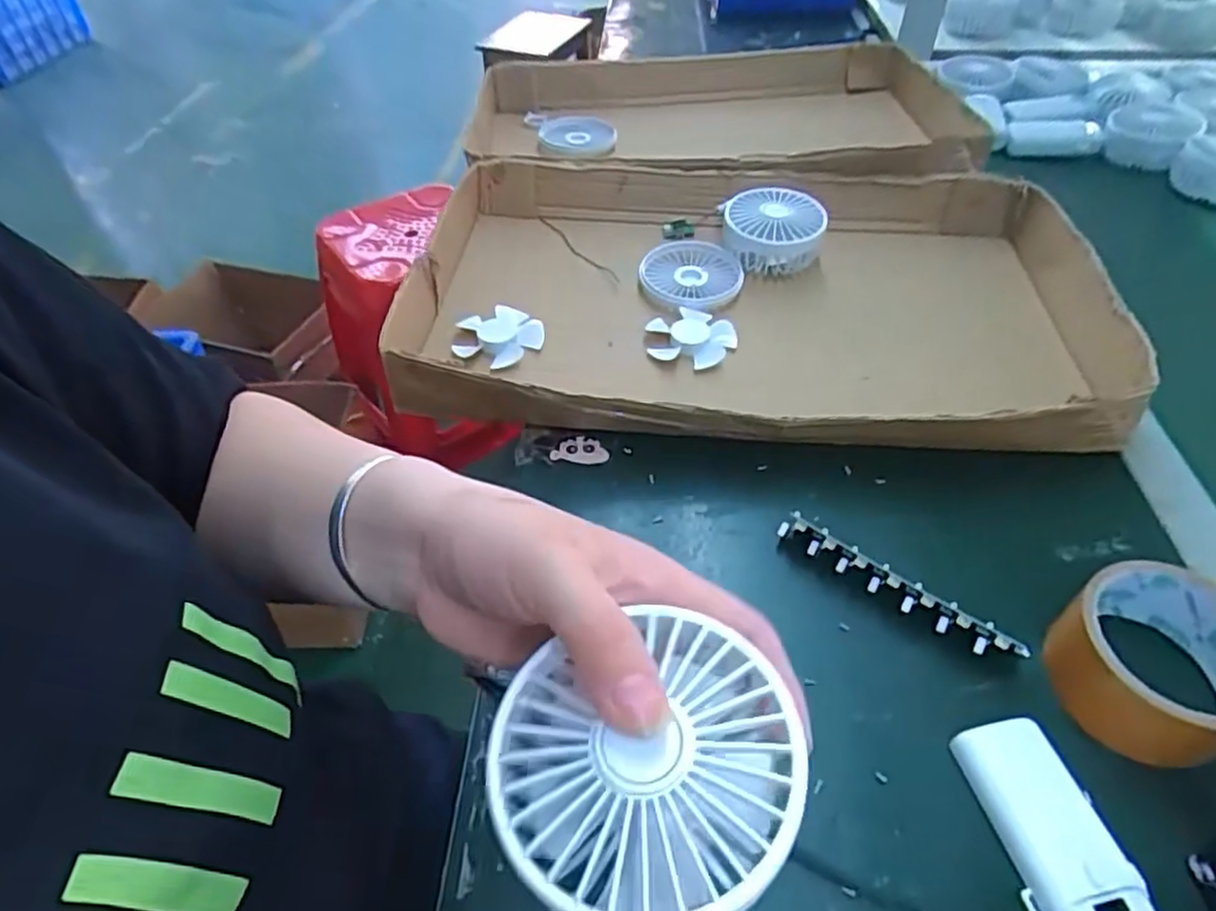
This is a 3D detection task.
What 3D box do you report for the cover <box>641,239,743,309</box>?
[{"bbox_3d":[0.073,-0.158,0.611,0.085,0.014,0.083,23,53,21],"label":"cover"}]

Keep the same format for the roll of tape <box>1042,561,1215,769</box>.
[{"bbox_3d":[0.278,0.098,0.349,0.091,0.045,0.083,-1,48,1],"label":"roll of tape"}]

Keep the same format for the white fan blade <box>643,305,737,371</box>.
[{"bbox_3d":[0.066,-0.096,0.566,0.068,0.011,0.068,-1,48,1],"label":"white fan blade"}]

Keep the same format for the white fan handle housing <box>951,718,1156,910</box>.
[{"bbox_3d":[0.199,0.168,0.315,0.045,0.013,0.095,-8,48,-5],"label":"white fan handle housing"}]

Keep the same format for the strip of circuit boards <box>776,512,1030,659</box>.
[{"bbox_3d":[0.161,0.073,0.396,0.139,0.020,0.014,33,57,28],"label":"strip of circuit boards"}]

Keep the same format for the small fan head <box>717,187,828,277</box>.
[{"bbox_3d":[0.148,-0.205,0.633,0.089,0.041,0.081,2,48,4],"label":"small fan head"}]

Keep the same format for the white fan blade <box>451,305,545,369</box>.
[{"bbox_3d":[-0.089,-0.096,0.561,0.066,0.019,0.056,30,55,26],"label":"white fan blade"}]

